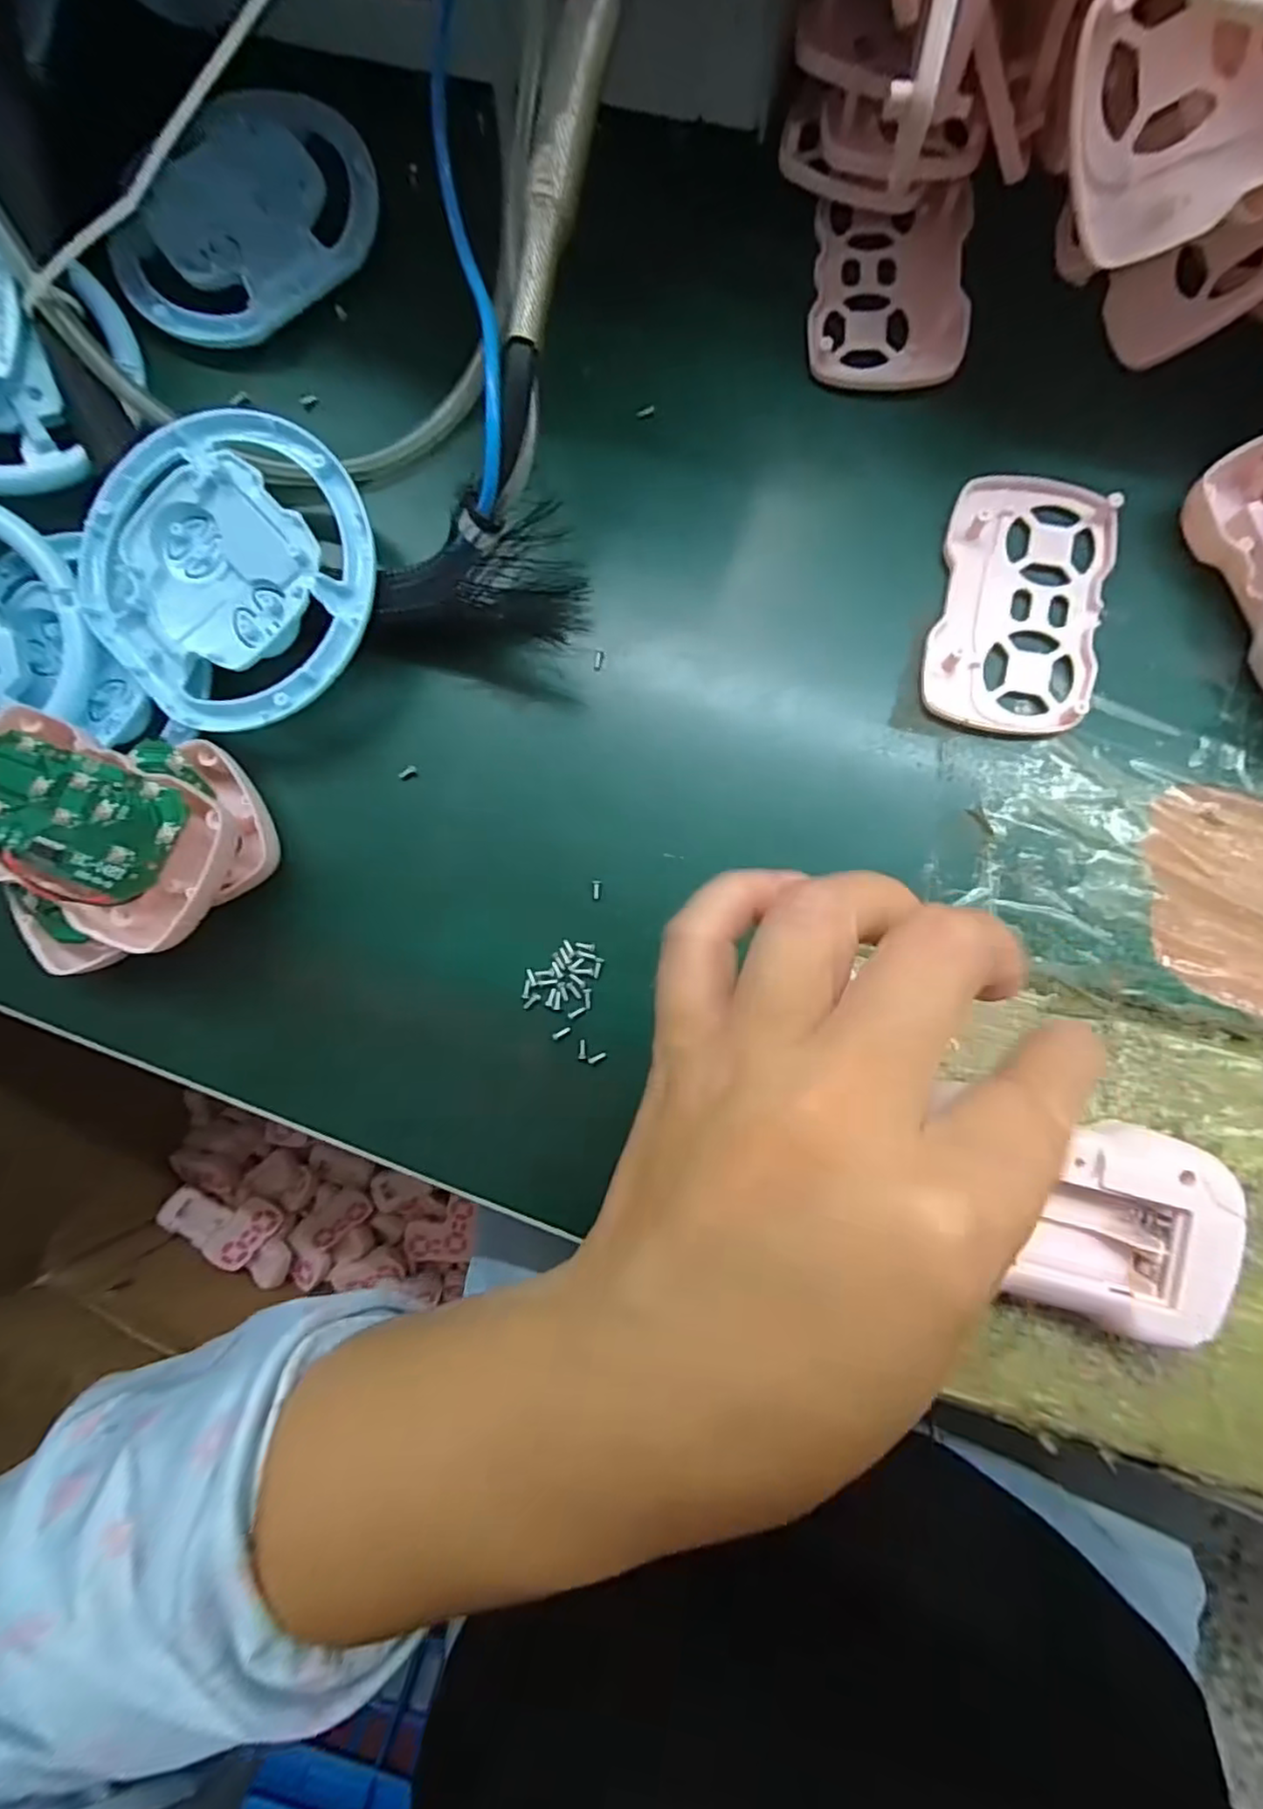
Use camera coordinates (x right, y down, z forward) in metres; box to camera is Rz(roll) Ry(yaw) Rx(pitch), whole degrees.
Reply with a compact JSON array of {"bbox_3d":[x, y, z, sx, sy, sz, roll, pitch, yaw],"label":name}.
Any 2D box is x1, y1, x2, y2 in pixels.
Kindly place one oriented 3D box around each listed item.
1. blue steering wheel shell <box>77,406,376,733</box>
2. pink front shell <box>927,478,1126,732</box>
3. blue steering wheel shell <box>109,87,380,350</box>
[{"bbox_3d":[-0.139,-0.117,0.237,0.105,0.027,0.100,0,87,4],"label":"blue steering wheel shell"},{"bbox_3d":[0.134,-0.103,0.231,0.055,0.004,0.088,11,88,5],"label":"pink front shell"},{"bbox_3d":[-0.147,-0.261,0.256,0.076,0.011,0.100,45,91,5],"label":"blue steering wheel shell"}]

